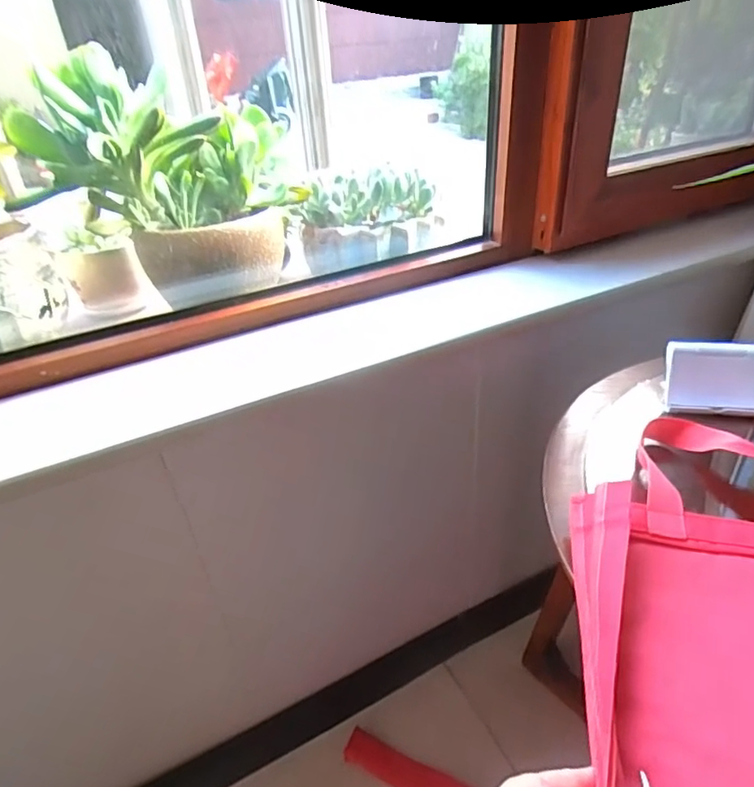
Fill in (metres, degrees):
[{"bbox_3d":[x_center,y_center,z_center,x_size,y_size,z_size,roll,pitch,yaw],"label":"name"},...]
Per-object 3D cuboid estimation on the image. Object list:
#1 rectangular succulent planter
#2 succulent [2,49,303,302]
[{"bbox_3d":[-0.008,-0.250,0.809,0.205,0.122,0.092,-6,33,-3],"label":"rectangular succulent planter"},{"bbox_3d":[-0.239,-0.250,0.684,0.216,0.249,0.208,4,34,12],"label":"succulent"}]

